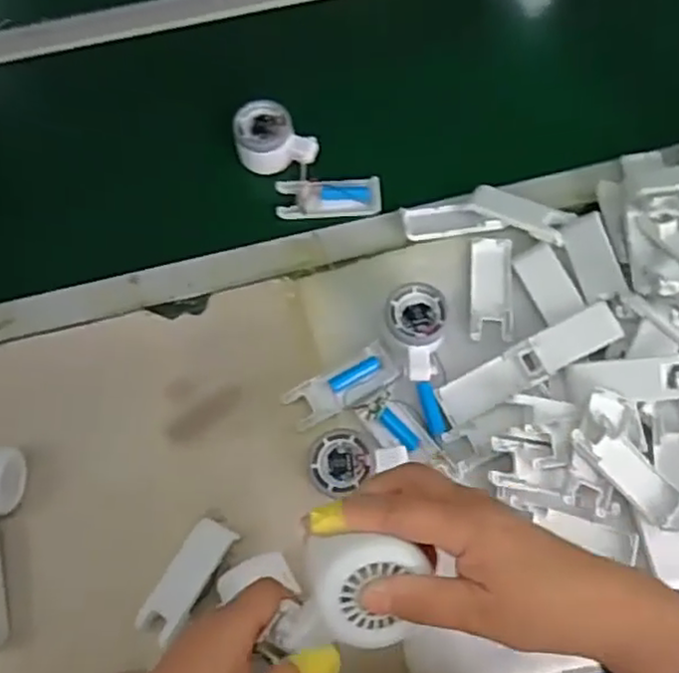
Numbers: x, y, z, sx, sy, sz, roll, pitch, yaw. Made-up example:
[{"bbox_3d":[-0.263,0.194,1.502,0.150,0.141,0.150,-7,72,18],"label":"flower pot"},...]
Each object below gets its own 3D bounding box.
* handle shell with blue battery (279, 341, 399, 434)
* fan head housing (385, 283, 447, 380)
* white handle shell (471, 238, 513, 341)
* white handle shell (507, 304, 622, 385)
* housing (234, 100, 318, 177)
[{"bbox_3d":[0.003,0.046,0.639,0.106,0.021,0.041,-30,71,-10],"label":"handle shell with blue battery"},{"bbox_3d":[0.071,-0.001,0.636,0.059,0.052,0.084,6,69,3],"label":"fan head housing"},{"bbox_3d":[0.150,-0.047,0.672,0.040,0.009,0.103,3,69,2],"label":"white handle shell"},{"bbox_3d":[0.212,0.006,0.640,0.101,0.021,0.040,-29,76,-6],"label":"white handle shell"},{"bbox_3d":[-0.067,-0.208,0.712,0.079,0.036,0.069,-13,69,-4],"label":"housing"}]

